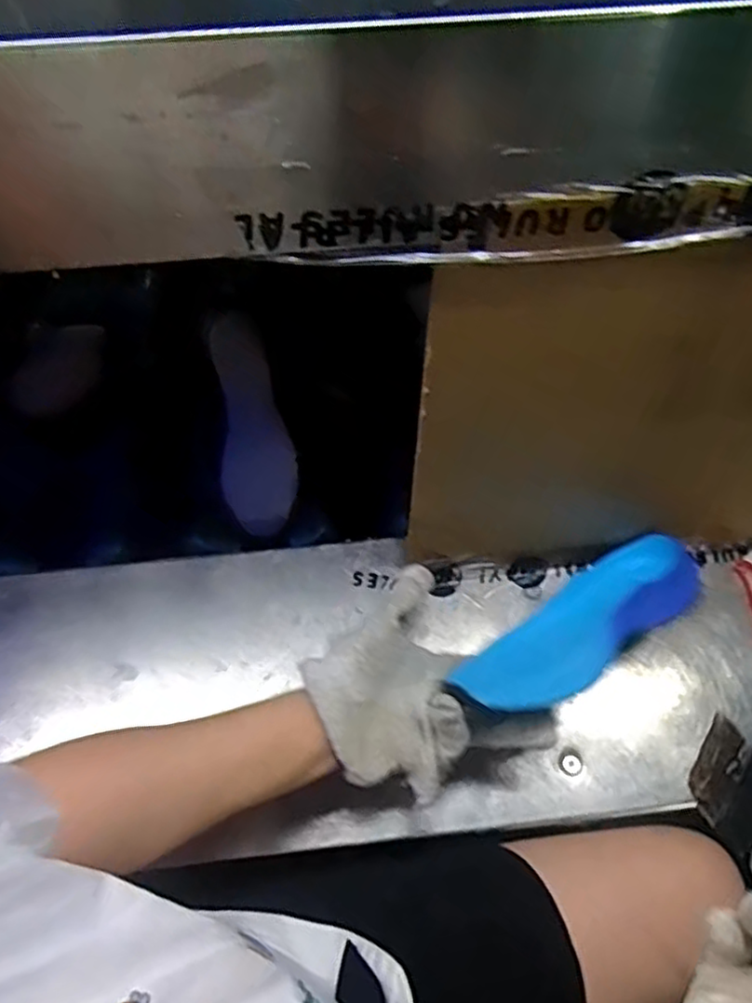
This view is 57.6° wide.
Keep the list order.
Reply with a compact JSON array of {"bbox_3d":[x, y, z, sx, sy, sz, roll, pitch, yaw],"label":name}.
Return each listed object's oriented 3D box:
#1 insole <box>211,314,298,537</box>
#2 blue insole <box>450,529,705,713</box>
[{"bbox_3d":[-0.117,-0.072,0.649,0.066,0.018,0.202,-10,93,-5],"label":"insole"},{"bbox_3d":[0.142,0.093,0.485,0.222,0.051,0.069,-28,63,-29],"label":"blue insole"}]

